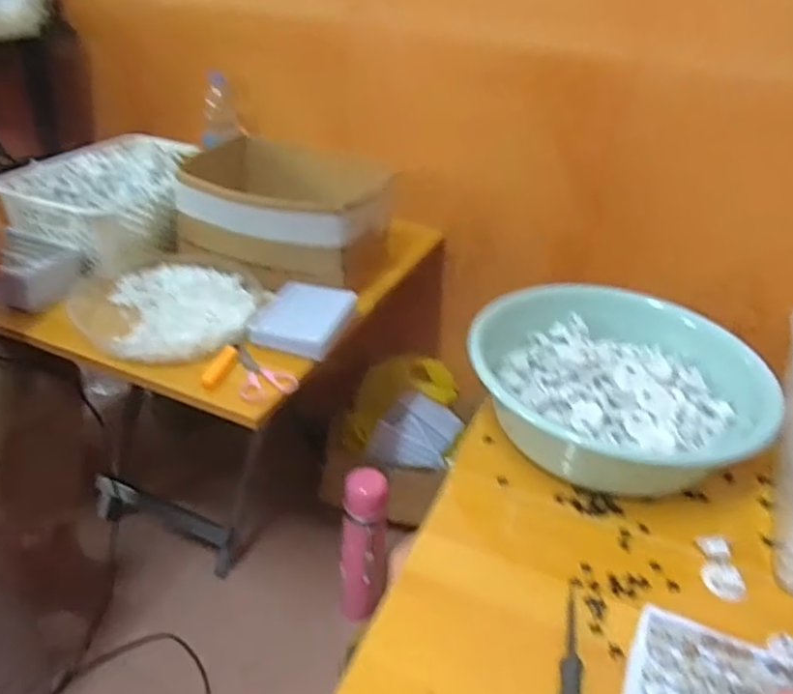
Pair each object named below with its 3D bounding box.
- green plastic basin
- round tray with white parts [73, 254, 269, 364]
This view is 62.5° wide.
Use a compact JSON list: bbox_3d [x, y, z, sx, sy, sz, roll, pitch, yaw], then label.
[{"bbox_3d":[0.220,0.024,0.726,0.290,0.116,0.290,3,34,-2],"label":"green plastic basin"},{"bbox_3d":[-0.296,-0.056,0.863,0.226,0.038,0.248,3,34,-2],"label":"round tray with white parts"}]

